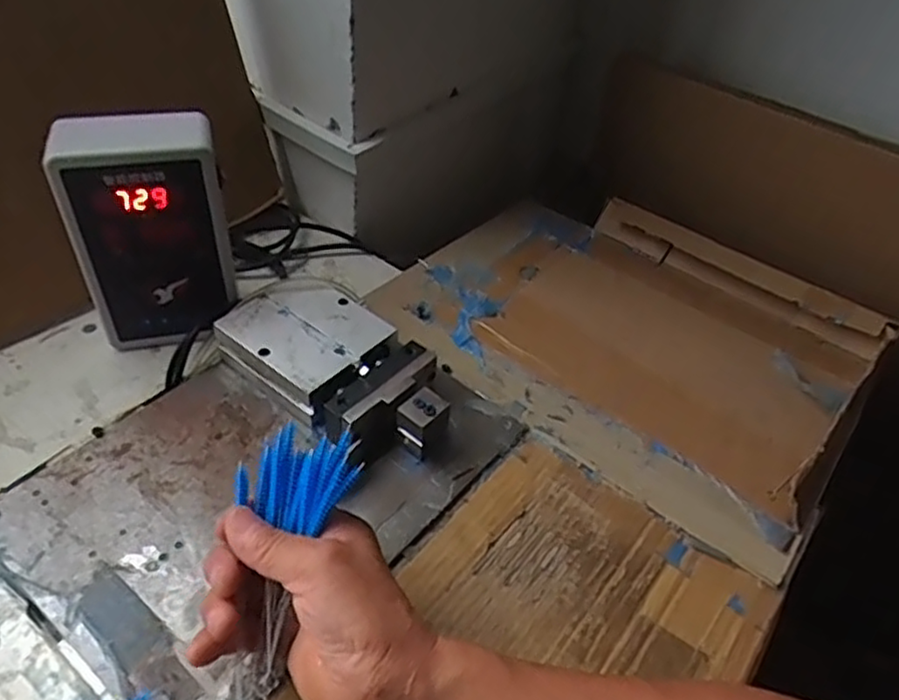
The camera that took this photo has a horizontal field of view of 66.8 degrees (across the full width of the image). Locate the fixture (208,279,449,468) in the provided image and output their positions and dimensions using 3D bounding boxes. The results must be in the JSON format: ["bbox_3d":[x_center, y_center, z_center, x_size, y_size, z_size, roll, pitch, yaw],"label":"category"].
[{"bbox_3d":[-0.083,0.017,0.531,0.183,0.046,0.097,33,50,26],"label":"fixture"}]

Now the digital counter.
[{"bbox_3d":[-0.228,-0.084,0.533,0.109,0.181,0.061,-9,45,-15],"label":"digital counter"}]

